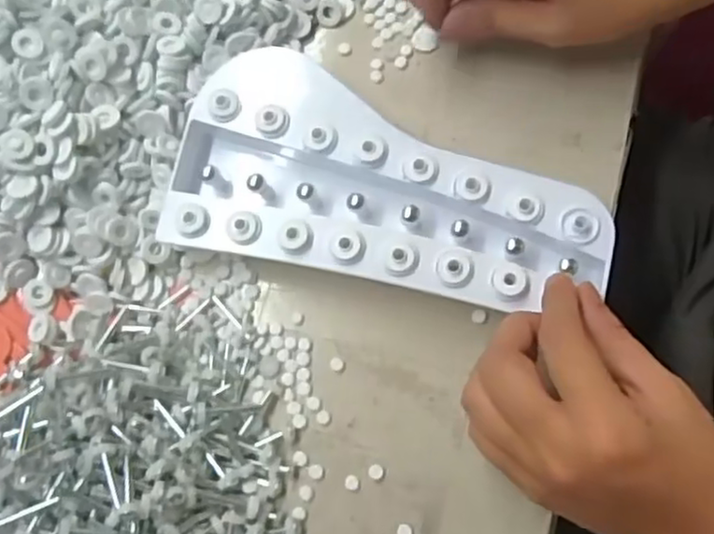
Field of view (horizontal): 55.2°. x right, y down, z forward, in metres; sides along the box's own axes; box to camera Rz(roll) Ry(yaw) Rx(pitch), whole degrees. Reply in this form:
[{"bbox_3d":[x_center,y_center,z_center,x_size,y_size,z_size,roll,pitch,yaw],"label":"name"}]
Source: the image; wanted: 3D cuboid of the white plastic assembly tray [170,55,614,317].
[{"bbox_3d":[0.015,-0.036,0.358,0.222,0.033,0.107,17,78,11],"label":"white plastic assembly tray"}]

